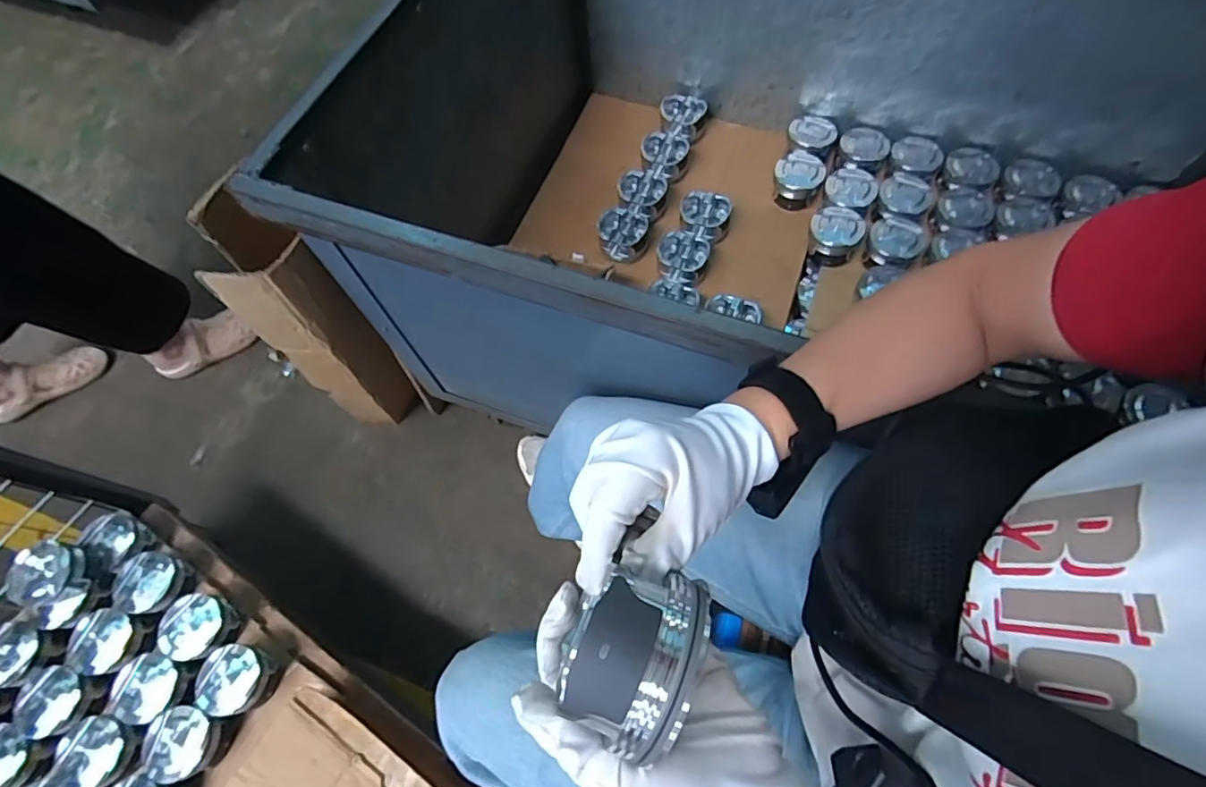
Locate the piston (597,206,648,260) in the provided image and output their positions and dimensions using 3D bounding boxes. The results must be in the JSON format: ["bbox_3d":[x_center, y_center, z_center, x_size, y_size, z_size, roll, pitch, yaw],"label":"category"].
[{"bbox_3d":[0.034,-0.269,0.935,0.086,0.037,0.085,3,67,4],"label":"piston"}]

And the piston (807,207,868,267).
[{"bbox_3d":[0.383,-0.264,0.906,0.082,0.051,0.086,-1,66,2],"label":"piston"}]

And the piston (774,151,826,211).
[{"bbox_3d":[0.338,-0.372,0.953,0.084,0.051,0.093,23,69,12],"label":"piston"}]

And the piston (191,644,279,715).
[{"bbox_3d":[-0.493,0.387,0.743,0.080,0.054,0.081,-1,66,2],"label":"piston"}]

